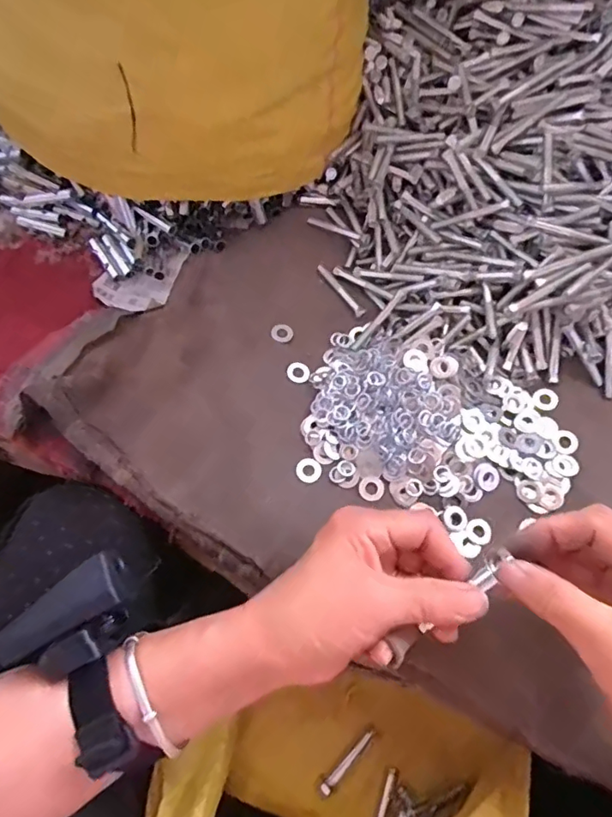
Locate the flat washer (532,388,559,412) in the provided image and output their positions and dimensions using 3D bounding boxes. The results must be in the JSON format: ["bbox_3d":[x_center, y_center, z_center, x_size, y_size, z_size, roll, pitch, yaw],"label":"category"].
[{"bbox_3d":[0.173,-0.007,0.375,0.017,0.004,0.018,0,65,1],"label":"flat washer"}]

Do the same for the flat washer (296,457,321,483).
[{"bbox_3d":[0.002,0.042,0.356,0.016,0.004,0.017,0,65,1],"label":"flat washer"}]

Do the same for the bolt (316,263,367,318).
[{"bbox_3d":[0.028,-0.093,0.409,0.009,0.005,0.055,-33,69,-14],"label":"bolt"}]

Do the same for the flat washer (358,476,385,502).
[{"bbox_3d":[0.044,0.054,0.350,0.017,0.004,0.016,0,65,1],"label":"flat washer"}]

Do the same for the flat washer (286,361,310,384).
[{"bbox_3d":[-0.006,-0.027,0.386,0.017,0.004,0.017,0,65,1],"label":"flat washer"}]

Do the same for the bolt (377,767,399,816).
[{"bbox_3d":[0.059,0.302,0.393,0.008,0.007,0.053,21,67,10],"label":"bolt"}]

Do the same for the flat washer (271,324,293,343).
[{"bbox_3d":[-0.018,-0.058,0.398,0.017,0.004,0.017,0,65,1],"label":"flat washer"}]

